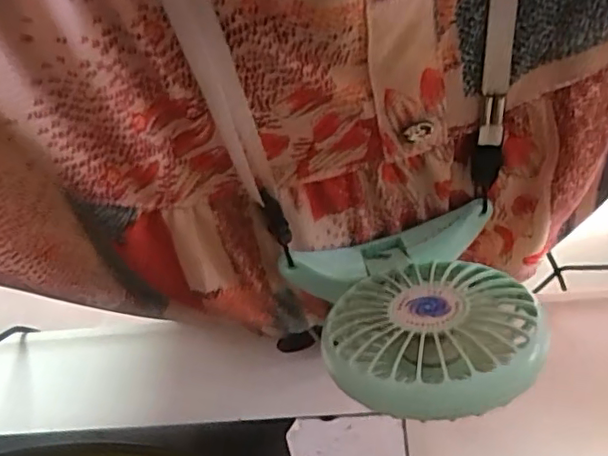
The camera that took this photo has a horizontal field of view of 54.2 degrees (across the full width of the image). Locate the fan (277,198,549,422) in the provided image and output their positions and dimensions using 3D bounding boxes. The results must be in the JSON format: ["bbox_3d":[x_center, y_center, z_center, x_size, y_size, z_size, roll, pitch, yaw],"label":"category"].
[{"bbox_3d":[0.047,0.037,0.236,0.093,0.048,0.093,-22,39,1],"label":"fan"}]

